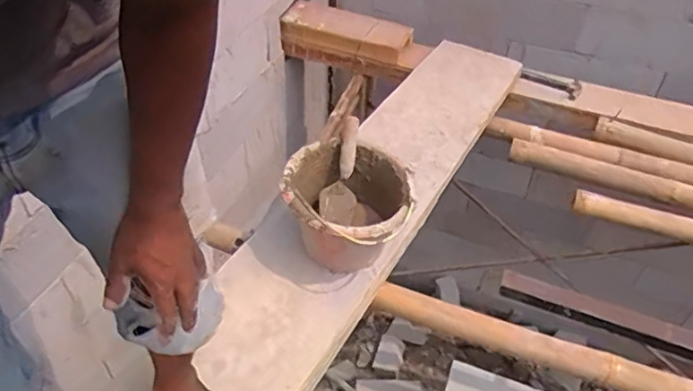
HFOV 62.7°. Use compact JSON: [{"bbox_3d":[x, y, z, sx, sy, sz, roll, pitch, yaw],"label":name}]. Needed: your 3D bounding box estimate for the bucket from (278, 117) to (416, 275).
[{"bbox_3d":[-0.009,0.025,1.287,0.262,0.205,0.333,-6,43,-8],"label":"bucket"}]

